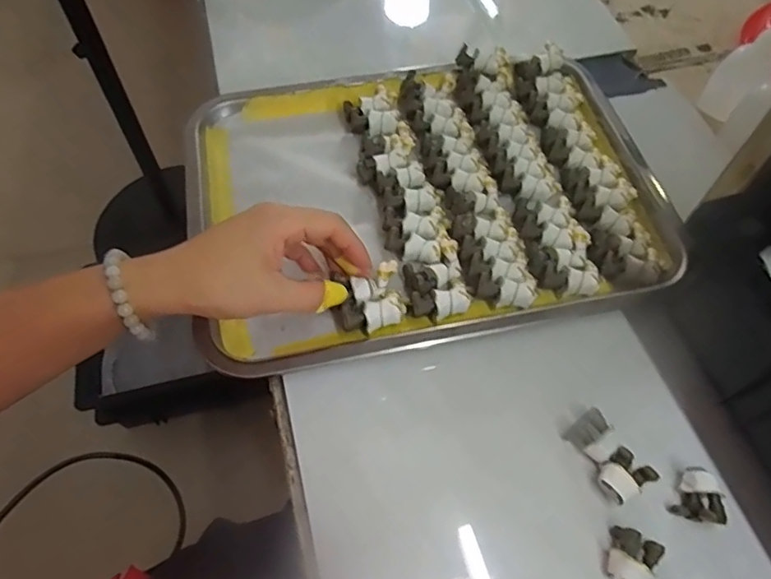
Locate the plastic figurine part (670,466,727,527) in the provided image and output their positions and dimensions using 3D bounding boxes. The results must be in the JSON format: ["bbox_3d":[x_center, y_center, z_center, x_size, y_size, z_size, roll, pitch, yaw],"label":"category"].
[{"bbox_3d":[0.179,0.117,0.311,0.027,0.015,0.026,16,60,10],"label":"plastic figurine part"}]

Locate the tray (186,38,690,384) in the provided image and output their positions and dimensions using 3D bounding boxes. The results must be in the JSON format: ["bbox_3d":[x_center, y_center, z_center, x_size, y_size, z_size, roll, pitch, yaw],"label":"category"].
[{"bbox_3d":[0.032,-0.080,0.423,0.347,0.027,0.255,-12,60,-7],"label":"tray"}]

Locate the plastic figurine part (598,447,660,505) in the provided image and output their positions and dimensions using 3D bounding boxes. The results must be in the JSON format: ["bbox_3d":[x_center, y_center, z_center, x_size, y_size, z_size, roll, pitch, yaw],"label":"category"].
[{"bbox_3d":[0.137,0.105,0.316,0.033,0.015,0.023,-28,63,-16],"label":"plastic figurine part"}]

